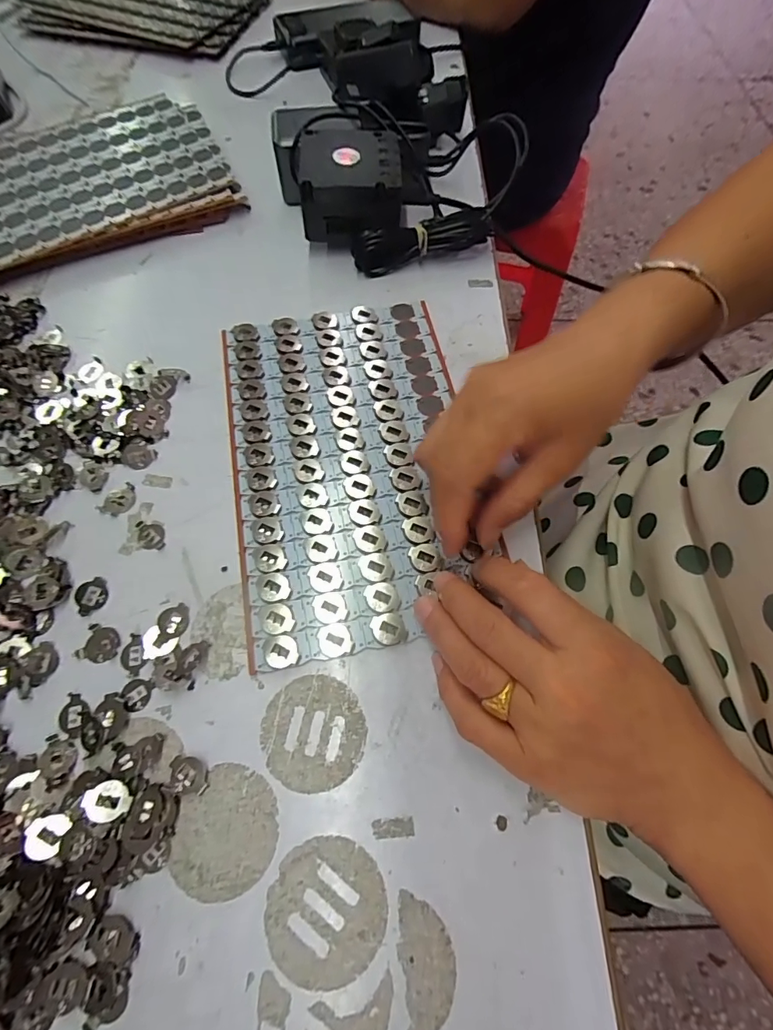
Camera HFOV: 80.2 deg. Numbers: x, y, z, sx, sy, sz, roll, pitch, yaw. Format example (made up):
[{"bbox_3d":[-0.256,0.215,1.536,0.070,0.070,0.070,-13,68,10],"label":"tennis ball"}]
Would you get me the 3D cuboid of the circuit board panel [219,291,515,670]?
[{"bbox_3d":[-0.024,-0.041,0.302,0.151,0.006,0.247,-10,66,-5],"label":"circuit board panel"}]

